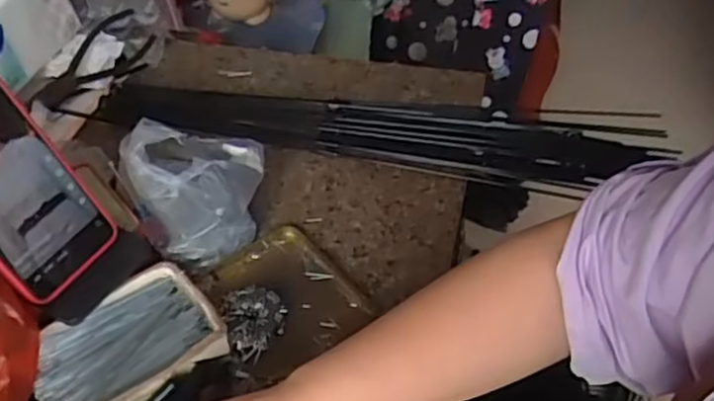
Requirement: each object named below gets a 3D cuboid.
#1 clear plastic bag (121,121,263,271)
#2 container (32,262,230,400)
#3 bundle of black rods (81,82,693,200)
[{"bbox_3d":[-0.127,-0.017,0.576,0.103,0.065,0.124,-23,51,-20],"label":"clear plastic bag"},{"bbox_3d":[-0.159,0.102,0.478,0.124,0.023,0.088,-31,53,-25],"label":"container"},{"bbox_3d":[0.012,-0.066,0.659,0.506,0.034,0.089,8,47,8],"label":"bundle of black rods"}]

